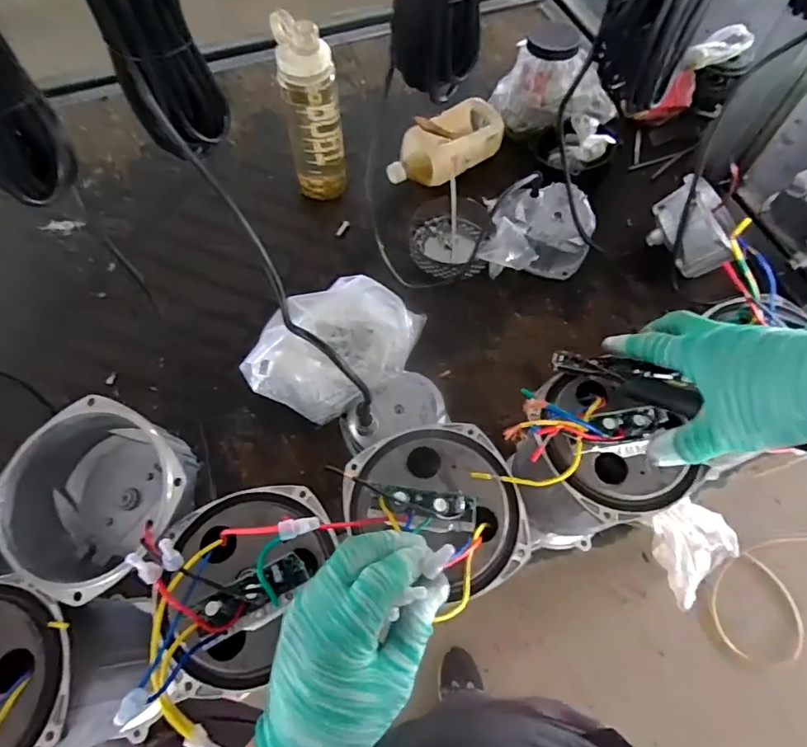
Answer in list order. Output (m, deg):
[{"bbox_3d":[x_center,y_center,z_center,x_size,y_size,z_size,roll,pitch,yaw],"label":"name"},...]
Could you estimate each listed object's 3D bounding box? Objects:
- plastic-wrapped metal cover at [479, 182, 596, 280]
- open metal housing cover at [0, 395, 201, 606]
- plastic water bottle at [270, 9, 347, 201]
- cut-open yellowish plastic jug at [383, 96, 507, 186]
[{"bbox_3d":[0.204,-0.214,0.753,0.163,0.071,0.137,5,65,3],"label":"plastic-wrapped metal cover"},{"bbox_3d":[-0.238,0.105,0.398,0.131,0.089,0.130,24,67,11],"label":"open metal housing cover"},{"bbox_3d":[-0.134,-0.385,0.736,0.081,0.248,0.080,-1,65,0],"label":"plastic water bottle"},{"bbox_3d":[0.067,-0.380,0.832,0.209,0.061,0.108,-38,70,-16],"label":"cut-open yellowish plastic jug"}]

